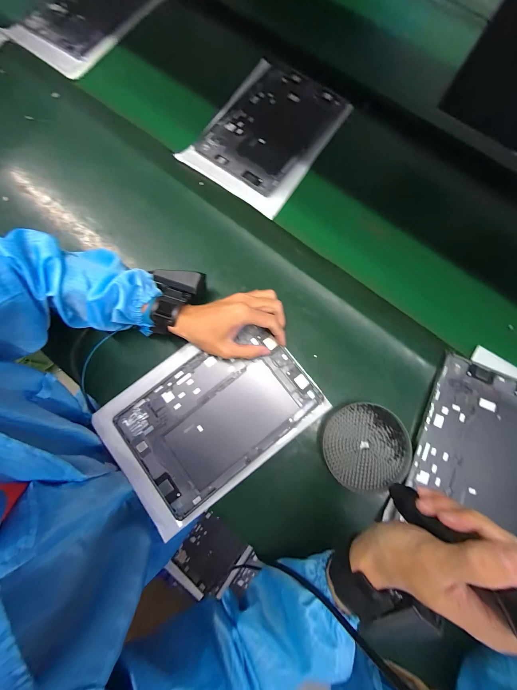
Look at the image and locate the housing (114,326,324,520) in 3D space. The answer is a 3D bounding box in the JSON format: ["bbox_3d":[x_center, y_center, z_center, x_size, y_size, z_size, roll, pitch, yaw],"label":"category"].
[{"bbox_3d":[-0.056,0.093,0.353,0.252,0.012,0.163,-38,80,-7],"label":"housing"}]

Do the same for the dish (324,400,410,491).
[{"bbox_3d":[0.146,0.136,0.334,0.112,0.014,0.109,0,79,-1],"label":"dish"}]

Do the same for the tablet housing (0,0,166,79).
[{"bbox_3d":[-0.347,-0.684,0.509,0.217,0.014,0.289,38,80,6],"label":"tablet housing"}]

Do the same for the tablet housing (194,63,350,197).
[{"bbox_3d":[0.027,-0.397,0.448,0.184,0.008,0.253,35,80,7],"label":"tablet housing"}]

